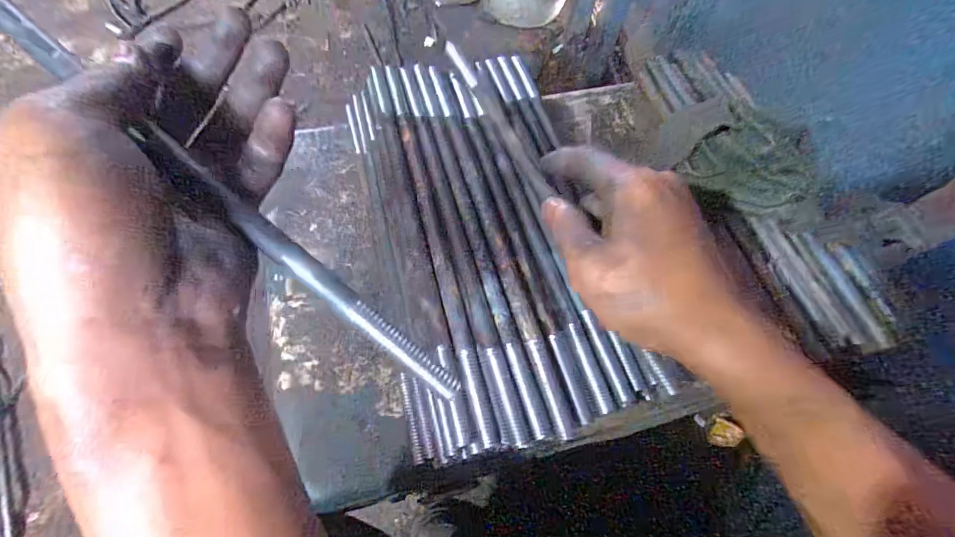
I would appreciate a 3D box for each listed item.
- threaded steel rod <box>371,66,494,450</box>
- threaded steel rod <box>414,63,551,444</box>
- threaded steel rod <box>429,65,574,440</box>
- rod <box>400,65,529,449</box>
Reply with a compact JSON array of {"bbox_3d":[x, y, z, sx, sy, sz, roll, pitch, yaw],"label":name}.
[{"bbox_3d":[-0.038,-0.032,0.305,0.013,0.011,0.298,-14,67,-10],"label":"threaded steel rod"},{"bbox_3d":[-0.006,-0.037,0.309,0.013,0.010,0.303,-13,67,-9],"label":"threaded steel rod"},{"bbox_3d":[0.008,-0.035,0.317,0.017,0.021,0.301,-14,67,-10],"label":"threaded steel rod"},{"bbox_3d":[-0.016,-0.033,0.306,0.014,0.008,0.298,-13,67,-9],"label":"rod"}]

